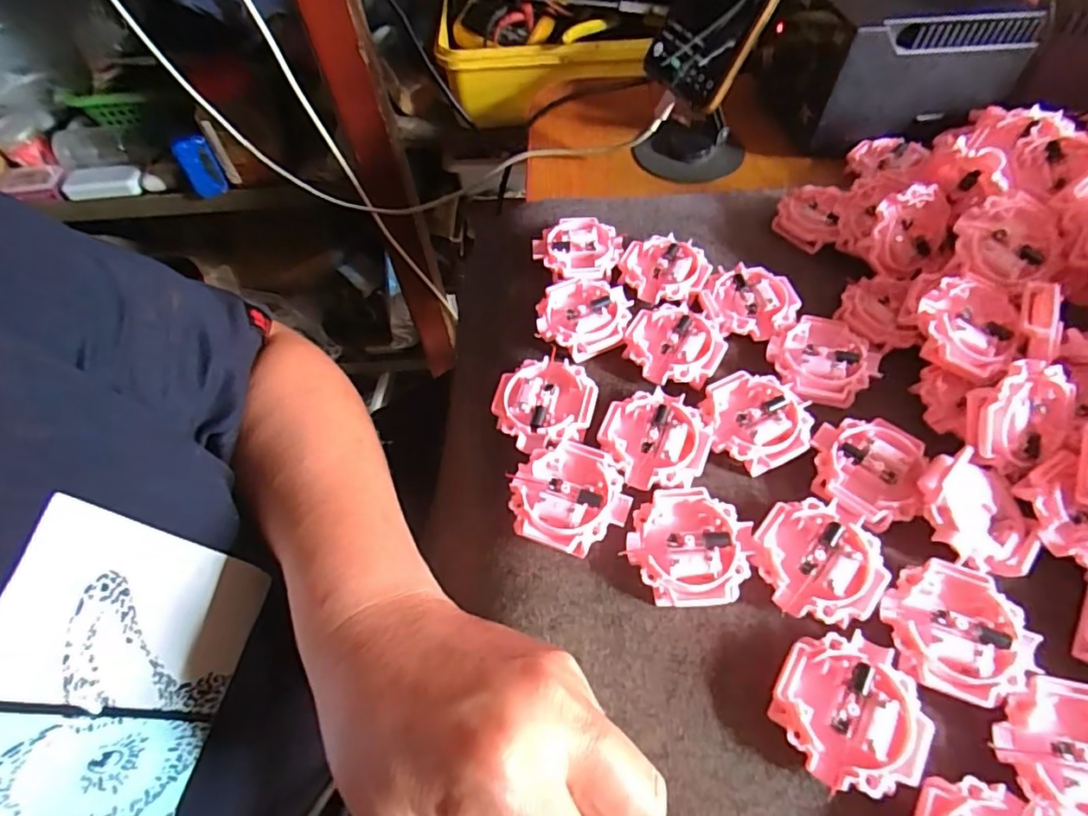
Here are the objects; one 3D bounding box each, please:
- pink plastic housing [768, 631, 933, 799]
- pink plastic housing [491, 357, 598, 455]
[{"bbox_3d":[0.117,0.117,0.224,0.052,0.016,0.053,-1,57,2],"label":"pink plastic housing"},{"bbox_3d":[0.000,-0.003,0.303,0.052,0.010,0.052,-1,57,2],"label":"pink plastic housing"}]

